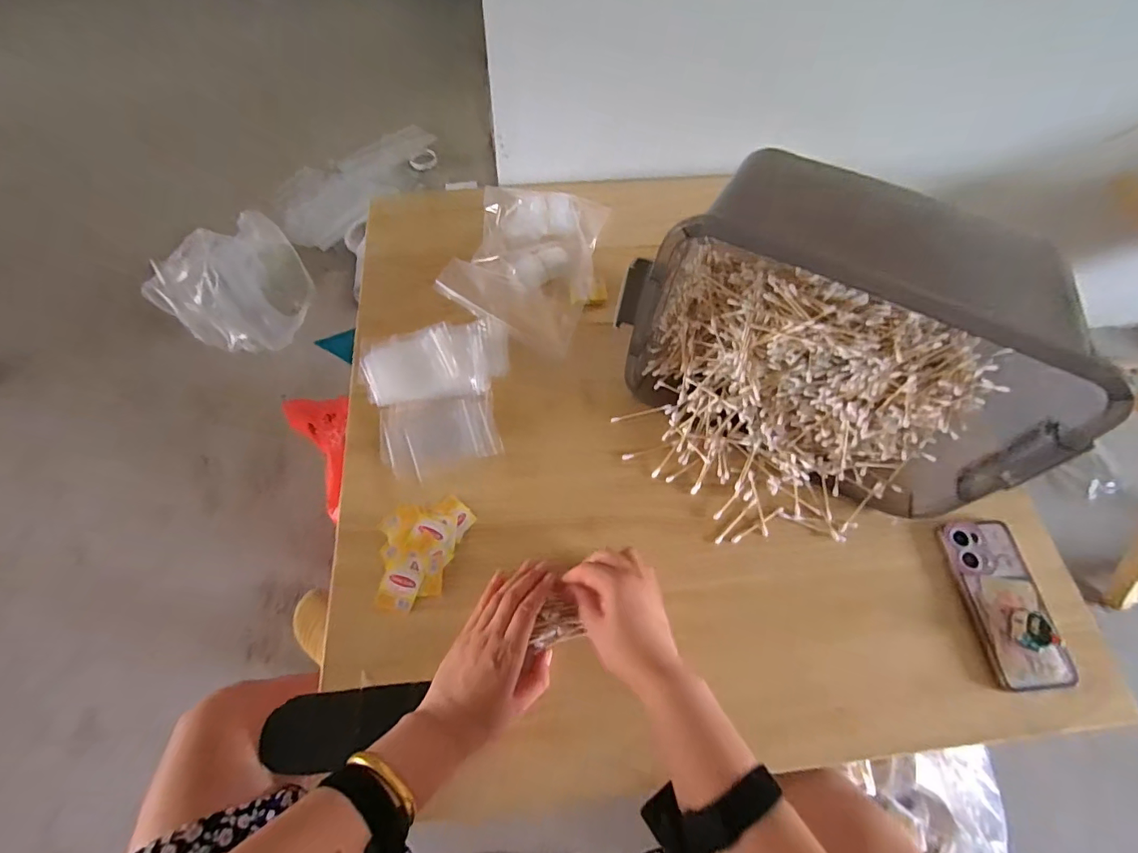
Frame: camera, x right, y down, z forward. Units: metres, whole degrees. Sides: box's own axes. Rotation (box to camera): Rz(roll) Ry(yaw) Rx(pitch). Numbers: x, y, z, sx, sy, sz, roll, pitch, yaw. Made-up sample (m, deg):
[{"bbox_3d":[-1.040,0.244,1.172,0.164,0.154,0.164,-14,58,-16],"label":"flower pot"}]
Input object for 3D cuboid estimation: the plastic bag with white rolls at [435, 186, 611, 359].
[{"bbox_3d":[-0.056,-0.225,0.667,0.182,0.064,0.239,14,63,4],"label":"plastic bag with white rolls"}]

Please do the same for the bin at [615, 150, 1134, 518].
[{"bbox_3d":[0.268,-0.082,0.507,0.386,0.230,0.216,25,65,9],"label":"bin"}]

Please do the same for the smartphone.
[{"bbox_3d":[0.449,0.176,0.499,0.084,0.014,0.161,-2,63,-4],"label":"smartphone"}]

